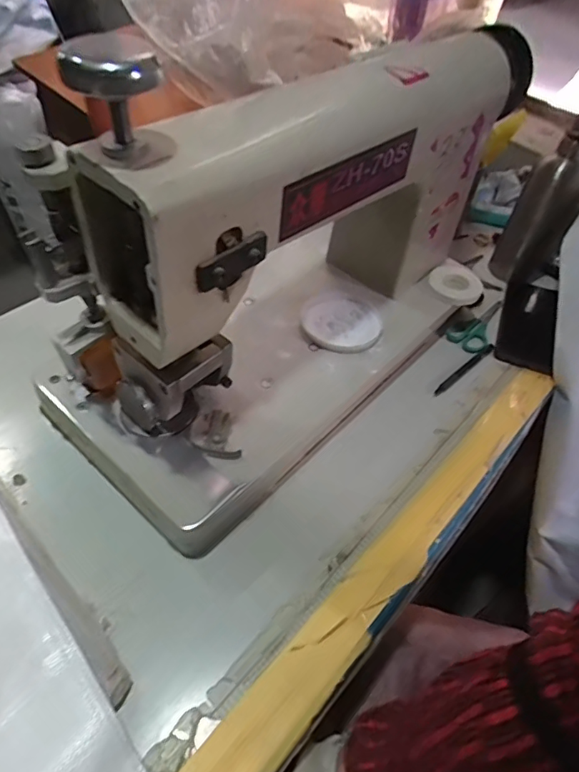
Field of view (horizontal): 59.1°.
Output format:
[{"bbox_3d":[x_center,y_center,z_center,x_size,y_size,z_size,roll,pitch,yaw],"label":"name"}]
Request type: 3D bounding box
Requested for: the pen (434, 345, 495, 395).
[{"bbox_3d":[0.212,-0.020,0.622,0.122,0.010,0.012,-34,59,-31],"label":"pen"}]

